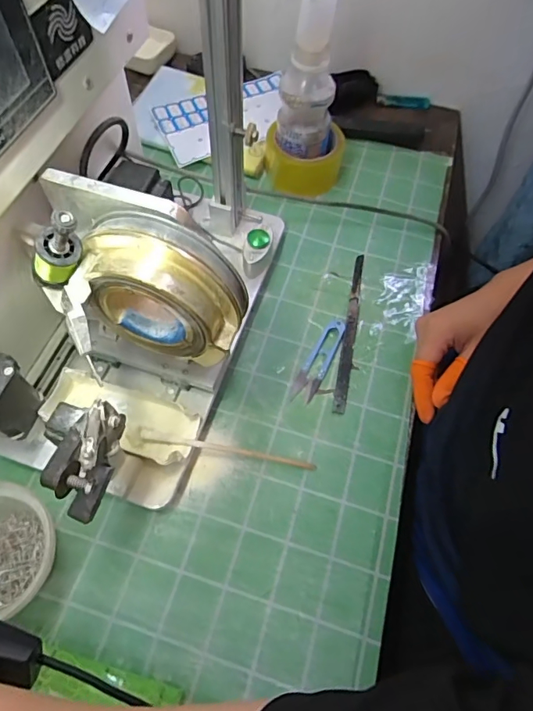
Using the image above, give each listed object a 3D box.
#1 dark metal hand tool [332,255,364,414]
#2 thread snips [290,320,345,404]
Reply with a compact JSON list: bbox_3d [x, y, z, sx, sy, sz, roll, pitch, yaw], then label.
[{"bbox_3d":[0.089,-0.031,0.492,0.014,0.008,0.197,11,61,4],"label":"dark metal hand tool"},{"bbox_3d":[0.054,0.003,0.472,0.024,0.008,0.100,24,63,11],"label":"thread snips"}]

